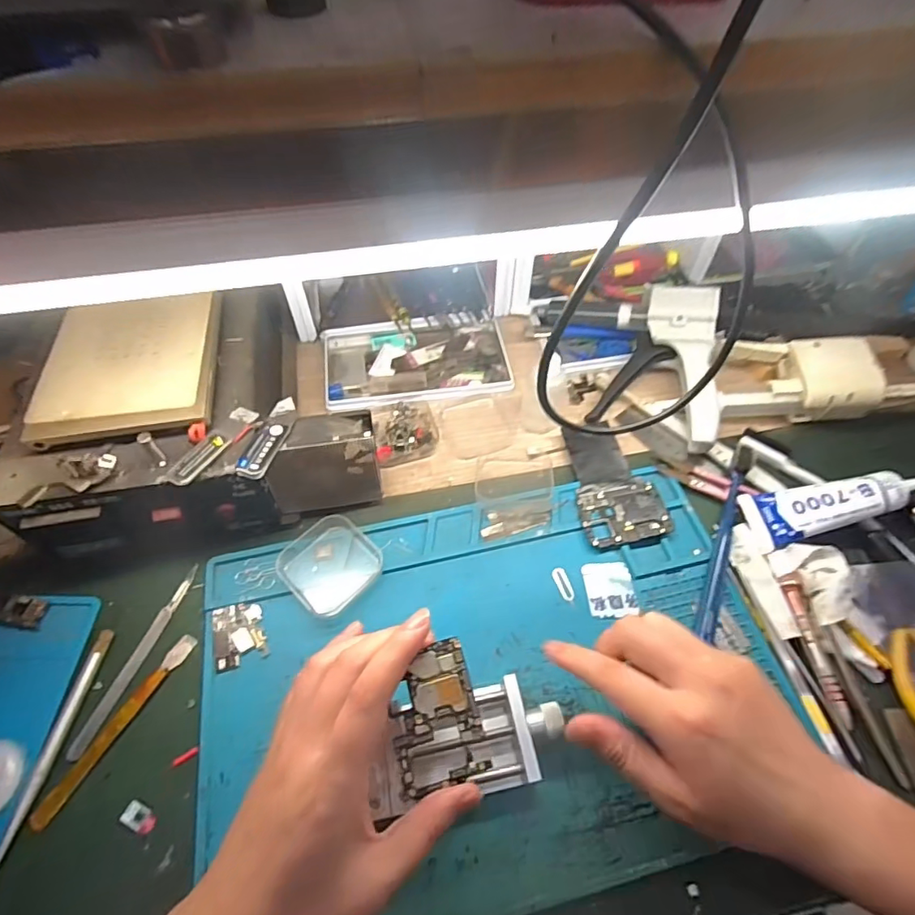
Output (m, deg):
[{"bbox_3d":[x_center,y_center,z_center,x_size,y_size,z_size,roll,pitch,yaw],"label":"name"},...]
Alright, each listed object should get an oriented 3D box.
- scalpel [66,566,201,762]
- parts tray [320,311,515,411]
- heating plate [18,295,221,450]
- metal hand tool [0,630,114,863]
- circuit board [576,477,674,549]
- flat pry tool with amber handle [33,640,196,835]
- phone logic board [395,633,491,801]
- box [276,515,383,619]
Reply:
[{"bbox_3d":[-0.219,0.134,0.349,0.012,0.006,0.130,16,58,10],"label":"scalpel"},{"bbox_3d":[-0.040,-0.097,0.497,0.177,0.017,0.102,-5,57,-3],"label":"parts tray"},{"bbox_3d":[-0.234,-0.067,0.367,0.111,0.023,0.130,-9,57,-6],"label":"heating plate"},{"bbox_3d":[-0.248,0.171,0.315,0.009,0.005,0.125,5,57,3],"label":"metal hand tool"},{"bbox_3d":[0.132,0.042,0.407,0.067,0.005,0.056,-9,57,-6],"label":"circuit board"},{"bbox_3d":[-0.214,0.168,0.323,0.012,0.009,0.120,25,60,15],"label":"flat pry tool with amber handle"},{"bbox_3d":[-0.012,0.137,0.272,0.045,0.005,0.066,-13,67,-8],"label":"phone logic board"},{"bbox_3d":[-0.094,0.077,0.372,0.067,0.014,0.062,34,63,20],"label":"box"}]

